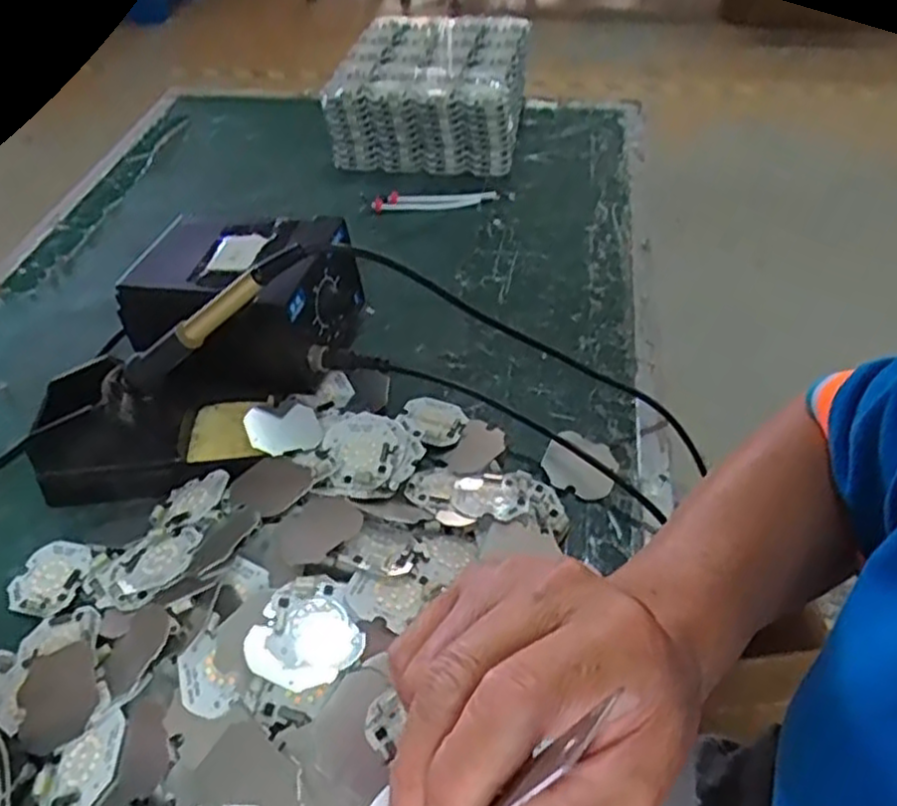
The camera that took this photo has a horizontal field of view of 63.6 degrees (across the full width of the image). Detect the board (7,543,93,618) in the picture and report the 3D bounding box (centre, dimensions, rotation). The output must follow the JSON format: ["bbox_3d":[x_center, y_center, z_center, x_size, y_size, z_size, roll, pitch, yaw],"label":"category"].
[{"bbox_3d":[-0.239,0.105,0.435,0.046,0.004,0.046,5,46,7],"label":"board"}]

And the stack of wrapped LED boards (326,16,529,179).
[{"bbox_3d":[-0.014,-0.348,0.804,0.193,0.083,0.214,7,46,9],"label":"stack of wrapped LED boards"}]

